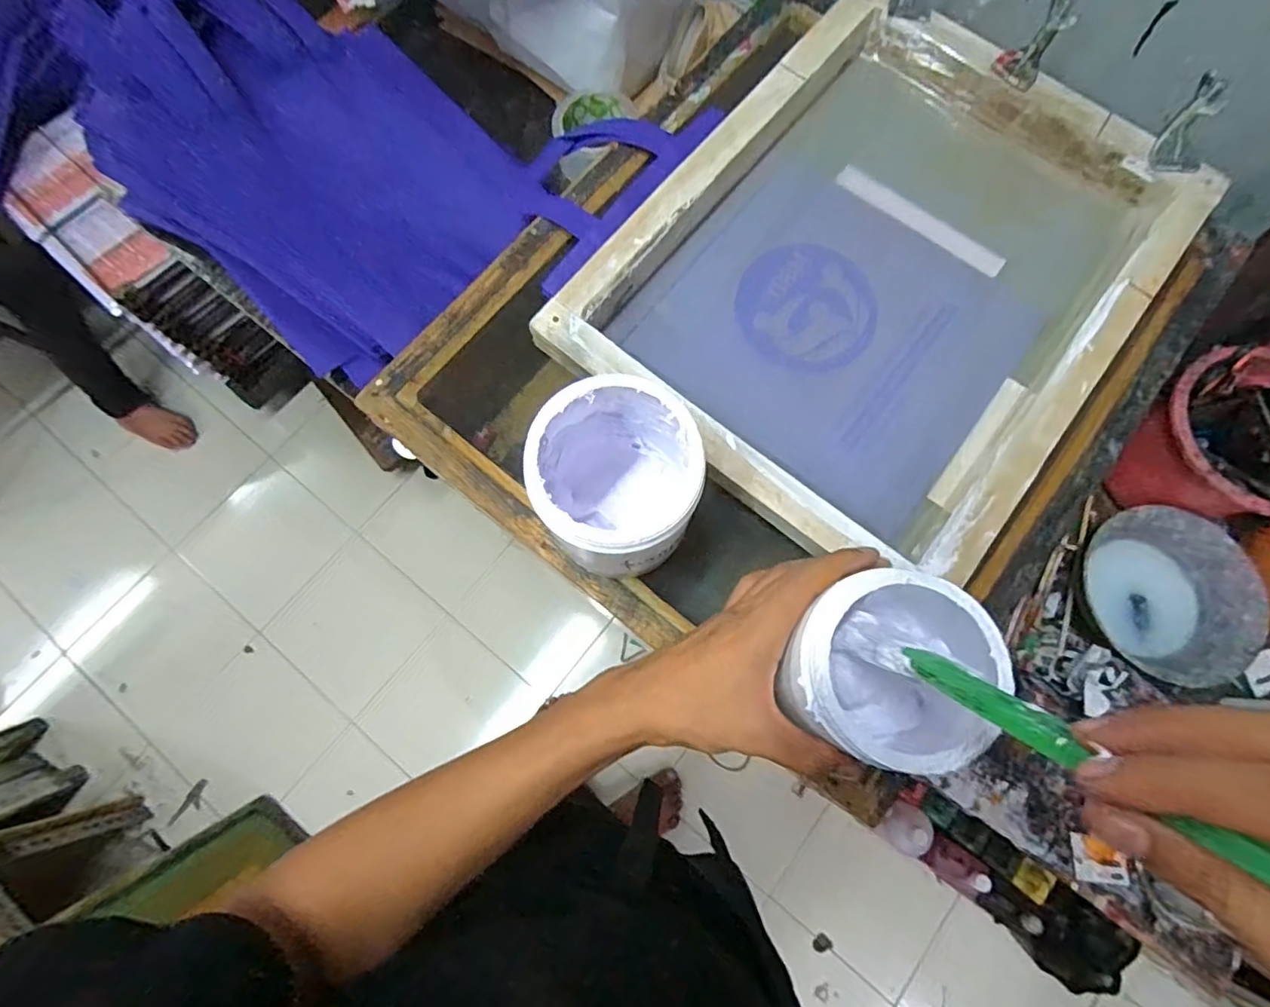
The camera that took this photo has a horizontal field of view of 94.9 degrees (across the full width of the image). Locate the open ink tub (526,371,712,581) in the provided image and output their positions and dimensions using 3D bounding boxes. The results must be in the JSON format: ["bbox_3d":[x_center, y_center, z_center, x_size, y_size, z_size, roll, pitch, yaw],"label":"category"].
[{"bbox_3d":[-0.013,-0.009,0.380,0.095,0.142,0.097,0,78,0],"label":"open ink tub"}]

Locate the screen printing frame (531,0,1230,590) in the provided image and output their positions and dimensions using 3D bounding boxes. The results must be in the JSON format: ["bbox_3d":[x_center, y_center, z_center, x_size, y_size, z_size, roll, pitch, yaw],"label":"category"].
[{"bbox_3d":[0.197,-0.187,0.474,0.352,0.044,0.436,38,80,7],"label":"screen printing frame"}]

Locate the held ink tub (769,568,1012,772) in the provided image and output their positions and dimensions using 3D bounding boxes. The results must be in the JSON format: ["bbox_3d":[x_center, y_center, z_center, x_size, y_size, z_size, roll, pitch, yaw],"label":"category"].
[{"bbox_3d":[0.134,0.090,0.327,0.102,0.086,0.094,0,78,0],"label":"held ink tub"}]

